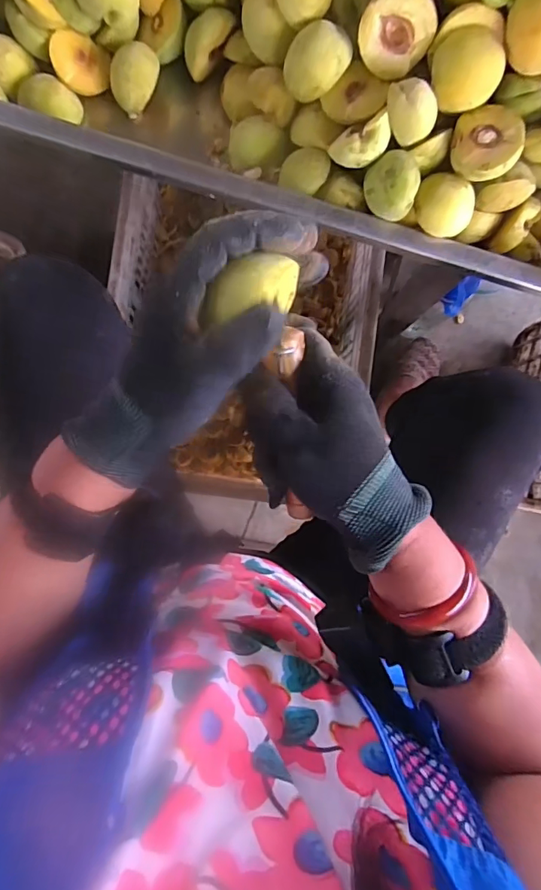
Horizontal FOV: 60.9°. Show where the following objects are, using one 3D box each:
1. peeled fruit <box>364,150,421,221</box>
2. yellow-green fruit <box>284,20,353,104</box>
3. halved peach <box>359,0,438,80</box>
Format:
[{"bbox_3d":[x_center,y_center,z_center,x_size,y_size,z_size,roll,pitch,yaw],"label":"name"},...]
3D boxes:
[{"bbox_3d":[0.112,-0.240,0.427,0.047,0.043,0.045,0,87,-3],"label":"peeled fruit"},{"bbox_3d":[0.041,-0.344,0.422,0.050,0.054,0.051,0,87,-3],"label":"yellow-green fruit"},{"bbox_3d":[0.108,-0.359,0.400,0.059,0.033,0.059,5,131,6],"label":"halved peach"}]

